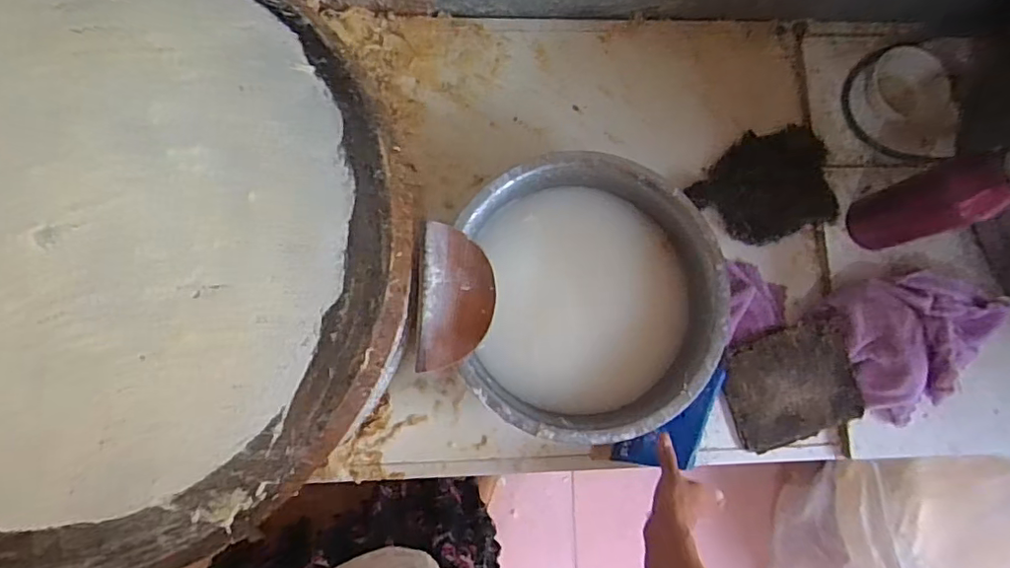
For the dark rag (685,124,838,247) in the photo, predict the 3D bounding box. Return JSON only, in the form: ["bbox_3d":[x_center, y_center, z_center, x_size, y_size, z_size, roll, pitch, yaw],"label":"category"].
[{"bbox_3d":[0.363,-0.135,0.790,0.167,0.038,0.156,-26,85,-7],"label":"dark rag"}]

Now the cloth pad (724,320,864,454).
[{"bbox_3d":[0.377,0.135,0.755,0.161,0.019,0.143,-20,85,14],"label":"cloth pad"}]

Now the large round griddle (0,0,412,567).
[{"bbox_3d":[-0.348,-0.035,0.461,0.529,0.033,0.504,1,82,-4],"label":"large round griddle"}]

